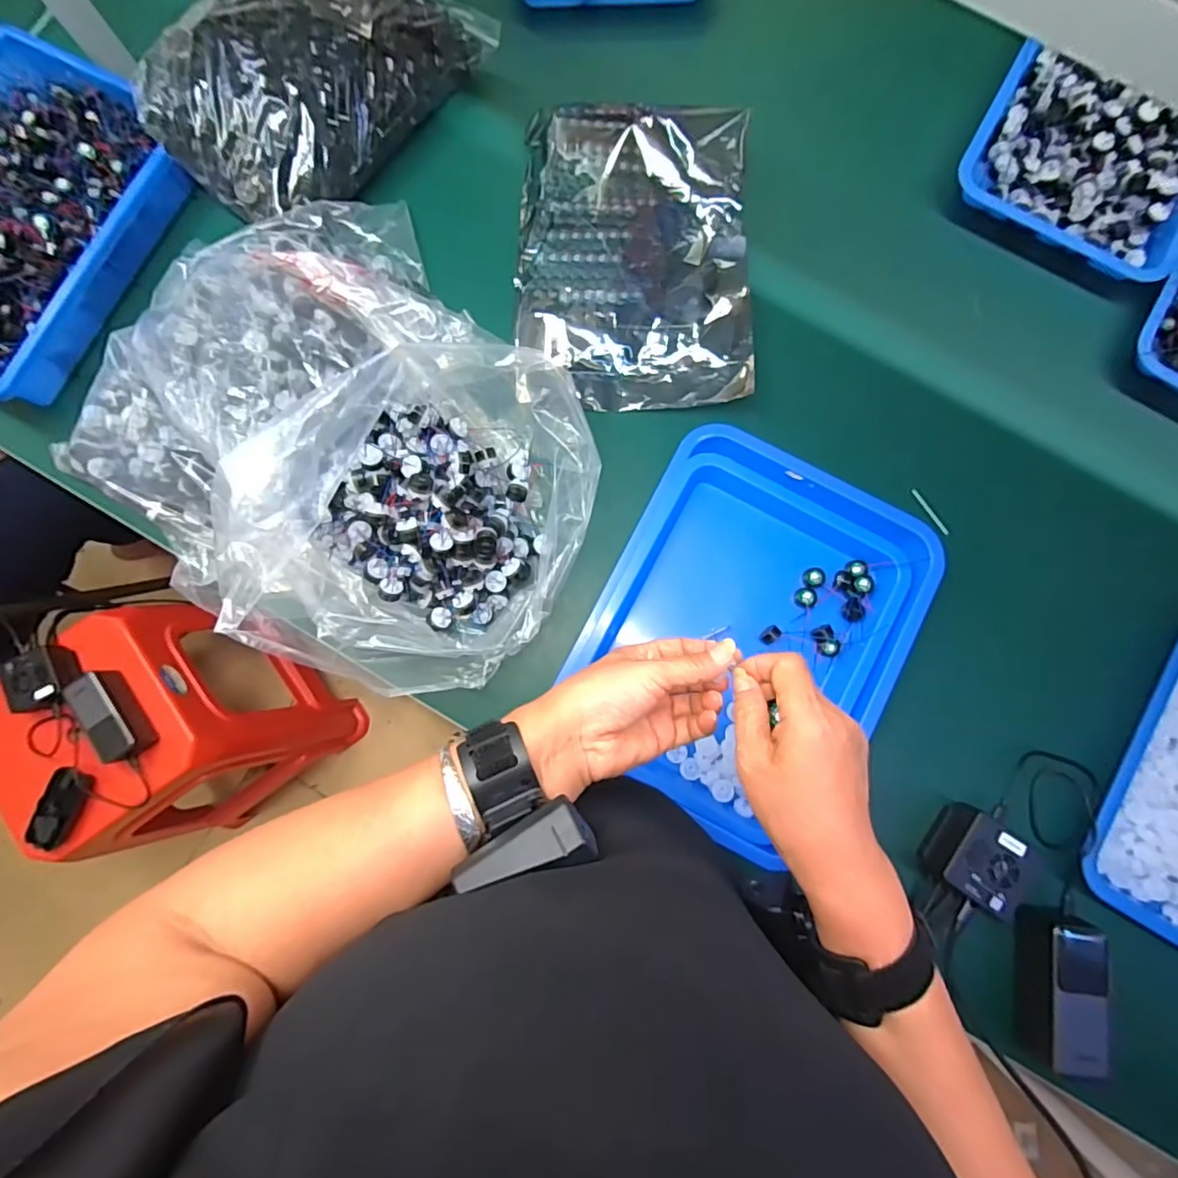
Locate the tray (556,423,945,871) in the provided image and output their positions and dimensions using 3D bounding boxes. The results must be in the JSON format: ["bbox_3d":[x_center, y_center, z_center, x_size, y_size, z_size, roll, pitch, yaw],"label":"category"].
[{"bbox_3d":[0.160,0.045,0.583,0.296,0.050,0.376,26,84,3],"label":"tray"}]

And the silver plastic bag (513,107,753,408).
[{"bbox_3d":[0.049,-0.367,0.615,0.248,0.053,0.332,1,83,0],"label":"silver plastic bag"}]

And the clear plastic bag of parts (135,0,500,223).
[{"bbox_3d":[-0.296,-0.566,0.606,0.207,0.093,0.347,39,85,4],"label":"clear plastic bag of parts"}]

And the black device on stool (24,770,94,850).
[{"bbox_3d":[-0.773,0.319,0.819,0.063,0.022,0.115,20,84,2],"label":"black device on stool"}]

